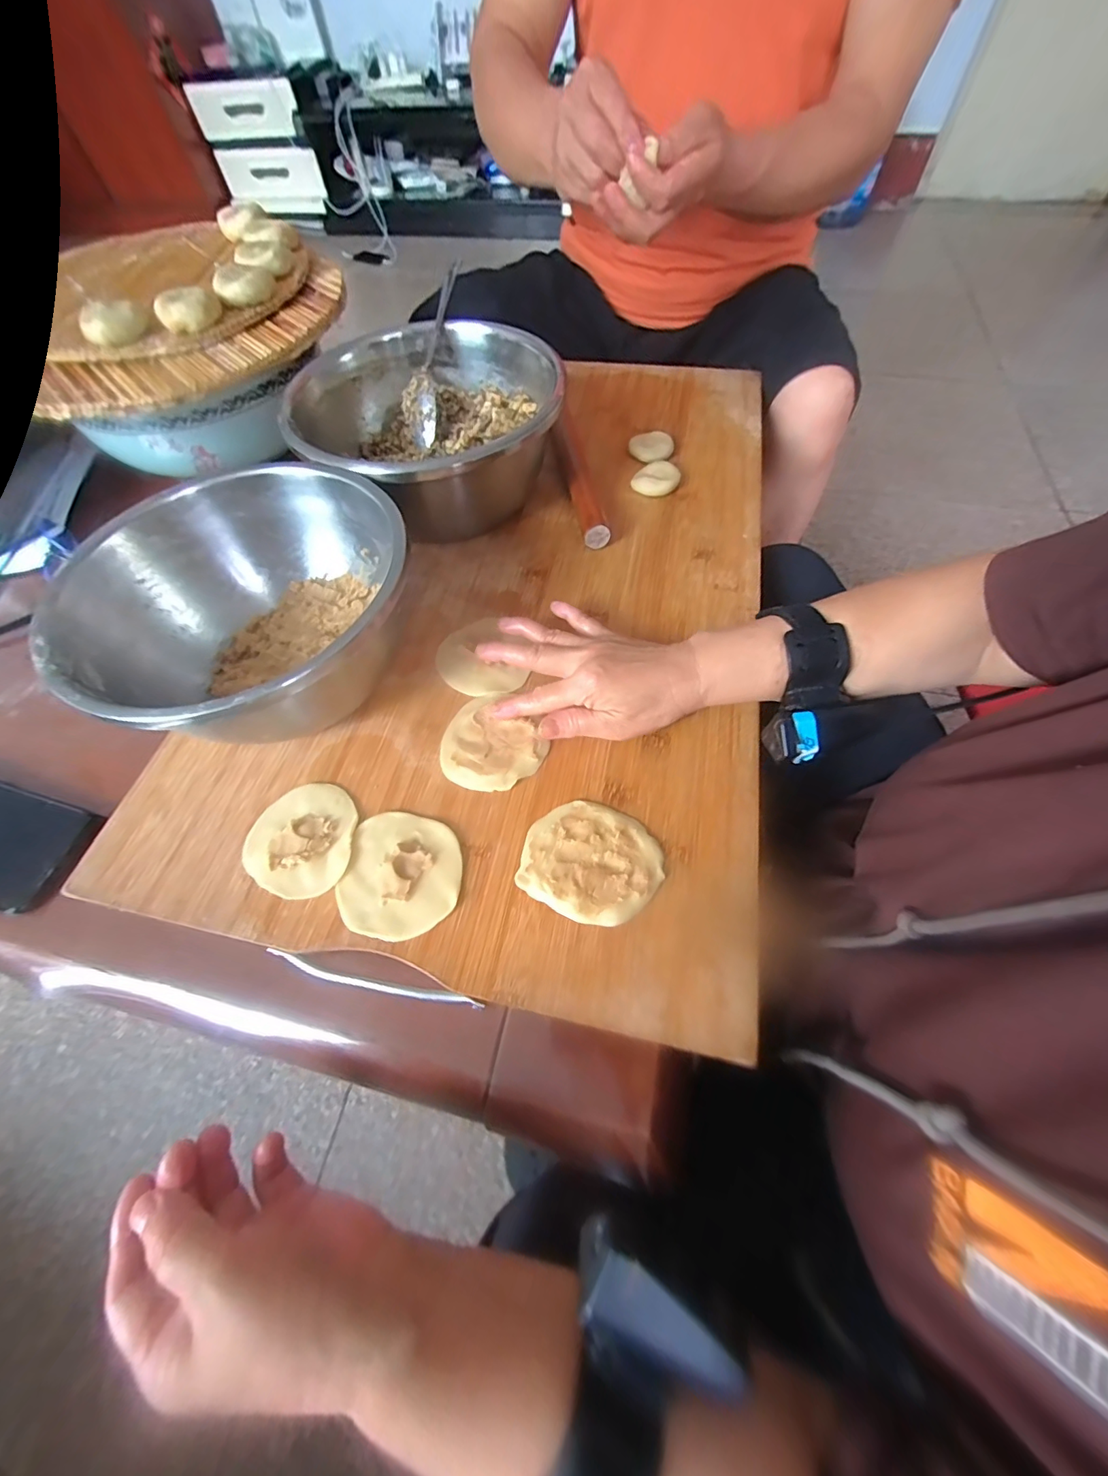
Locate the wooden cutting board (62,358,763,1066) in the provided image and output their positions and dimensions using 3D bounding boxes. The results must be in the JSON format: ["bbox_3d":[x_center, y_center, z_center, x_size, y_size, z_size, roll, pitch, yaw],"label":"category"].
[{"bbox_3d":[-0.034,-0.166,0.454,0.443,0.035,0.714,9,60,9],"label":"wooden cutting board"}]

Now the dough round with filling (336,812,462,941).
[{"bbox_3d":[-0.099,0.086,0.306,0.076,0.007,0.076,-1,61,1],"label":"dough round with filling"}]

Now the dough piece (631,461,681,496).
[{"bbox_3d":[0.106,-0.271,0.493,0.048,0.012,0.038,7,61,5],"label":"dough piece"}]

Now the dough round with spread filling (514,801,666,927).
[{"bbox_3d":[0.024,0.079,0.308,0.085,0.004,0.073,22,64,13],"label":"dough round with spread filling"}]

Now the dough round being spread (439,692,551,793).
[{"bbox_3d":[-0.044,0.003,0.353,0.076,0.007,0.075,-2,59,3],"label":"dough round being spread"}]

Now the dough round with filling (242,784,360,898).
[{"bbox_3d":[-0.173,0.067,0.322,0.073,0.010,0.076,-1,61,1],"label":"dough round with filling"}]

